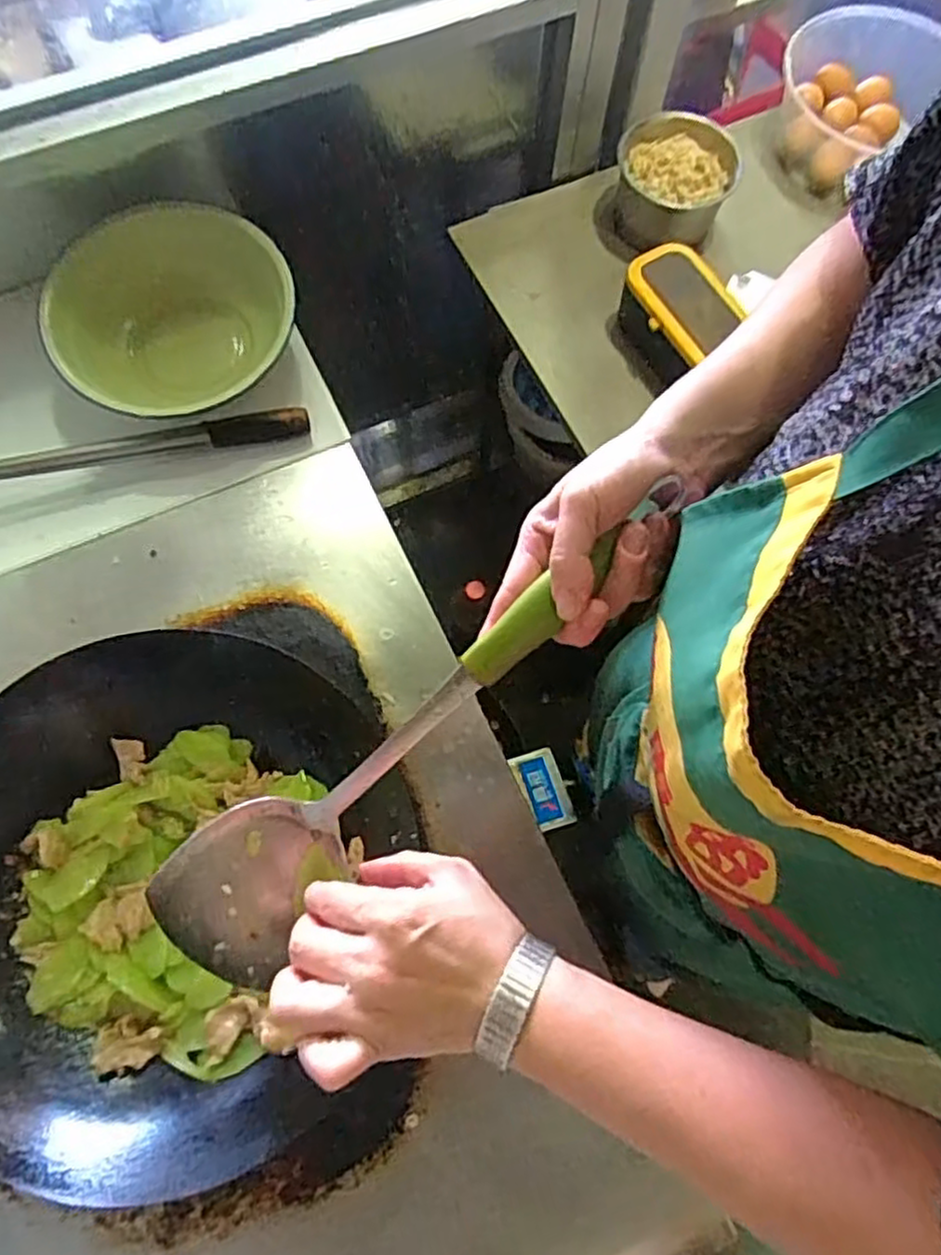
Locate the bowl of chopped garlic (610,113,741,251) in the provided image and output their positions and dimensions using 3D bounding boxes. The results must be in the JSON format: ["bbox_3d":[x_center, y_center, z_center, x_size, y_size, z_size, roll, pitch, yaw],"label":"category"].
[{"bbox_3d":[0.237,-0.517,0.853,0.128,0.087,0.127,0,72,-1],"label":"bowl of chopped garlic"}]

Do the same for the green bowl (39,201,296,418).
[{"bbox_3d":[-0.289,-0.299,0.735,0.230,0.127,0.220,0,72,-1],"label":"green bowl"}]

